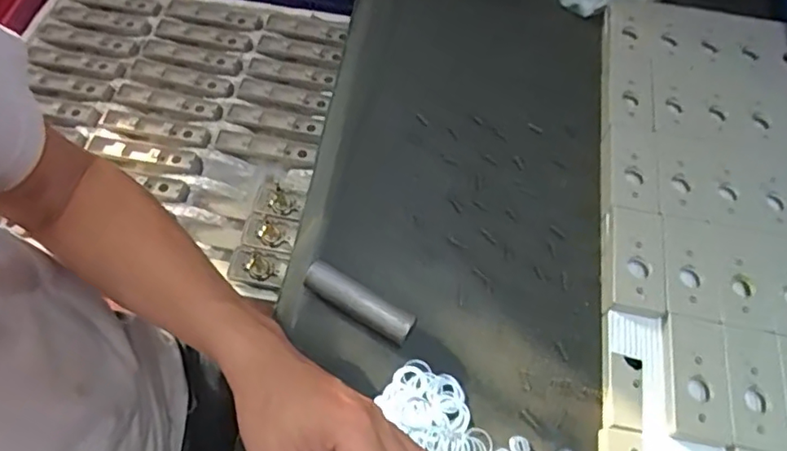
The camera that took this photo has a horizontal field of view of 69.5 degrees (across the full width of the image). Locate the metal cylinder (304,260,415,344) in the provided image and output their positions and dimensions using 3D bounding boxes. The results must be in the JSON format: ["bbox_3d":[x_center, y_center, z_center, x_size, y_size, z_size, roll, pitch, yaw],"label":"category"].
[{"bbox_3d":[-0.027,0.062,0.451,0.093,0.025,0.023,29,63,13],"label":"metal cylinder"}]

